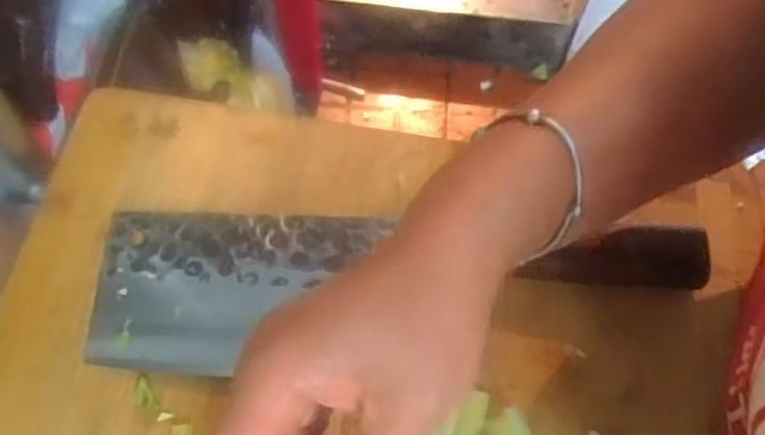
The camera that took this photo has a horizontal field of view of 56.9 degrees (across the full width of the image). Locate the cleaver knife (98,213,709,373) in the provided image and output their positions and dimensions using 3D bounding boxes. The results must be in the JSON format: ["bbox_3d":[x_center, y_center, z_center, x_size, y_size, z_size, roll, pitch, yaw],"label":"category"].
[{"bbox_3d":[0.009,0.036,0.358,0.307,0.024,0.083,2,63,-2],"label":"cleaver knife"}]

